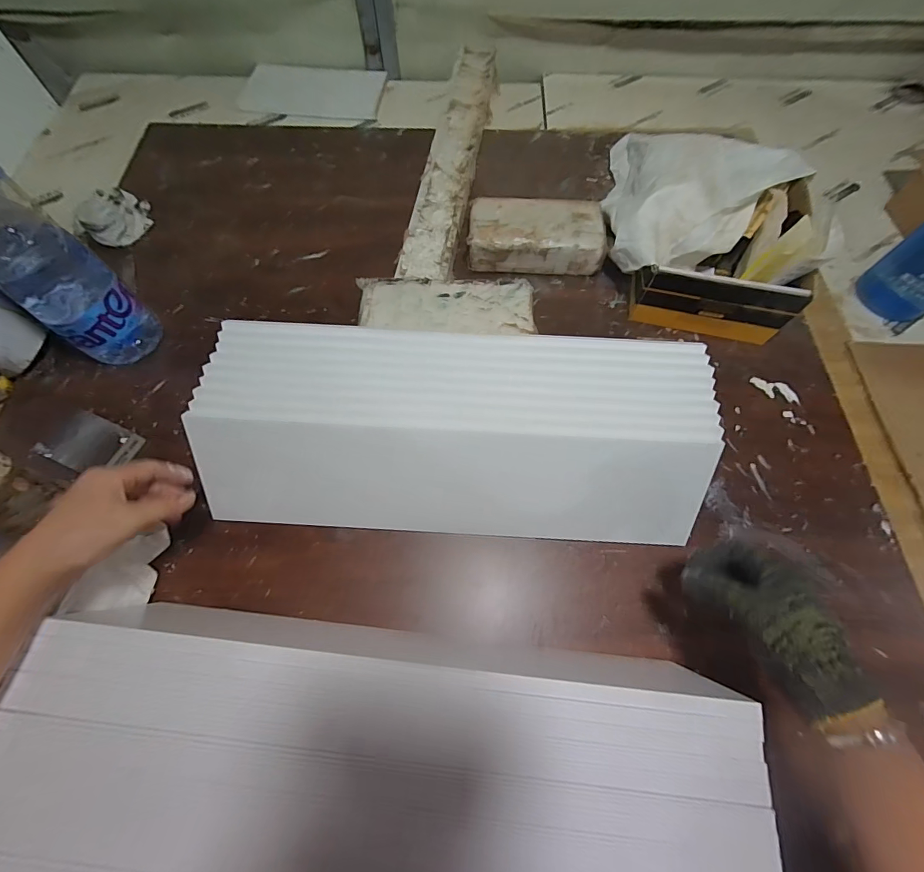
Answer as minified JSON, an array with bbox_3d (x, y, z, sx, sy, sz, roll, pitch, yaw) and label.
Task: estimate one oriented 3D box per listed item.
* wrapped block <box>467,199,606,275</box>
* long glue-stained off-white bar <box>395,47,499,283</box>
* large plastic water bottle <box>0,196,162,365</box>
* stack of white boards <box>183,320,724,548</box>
[{"bbox_3d":[0.114,-0.316,0.642,0.211,0.064,0.115,2,67,0],"label":"wrapped block"},{"bbox_3d":[-0.012,-0.521,0.738,0.093,0.052,0.652,9,67,3],"label":"long glue-stained off-white bar"},{"bbox_3d":[-0.485,-0.184,0.491,0.094,0.239,0.102,36,71,14],"label":"large plastic water bottle"},{"bbox_3d":[-0.017,-0.005,0.477,0.573,0.108,0.215,3,67,1],"label":"stack of white boards"}]

